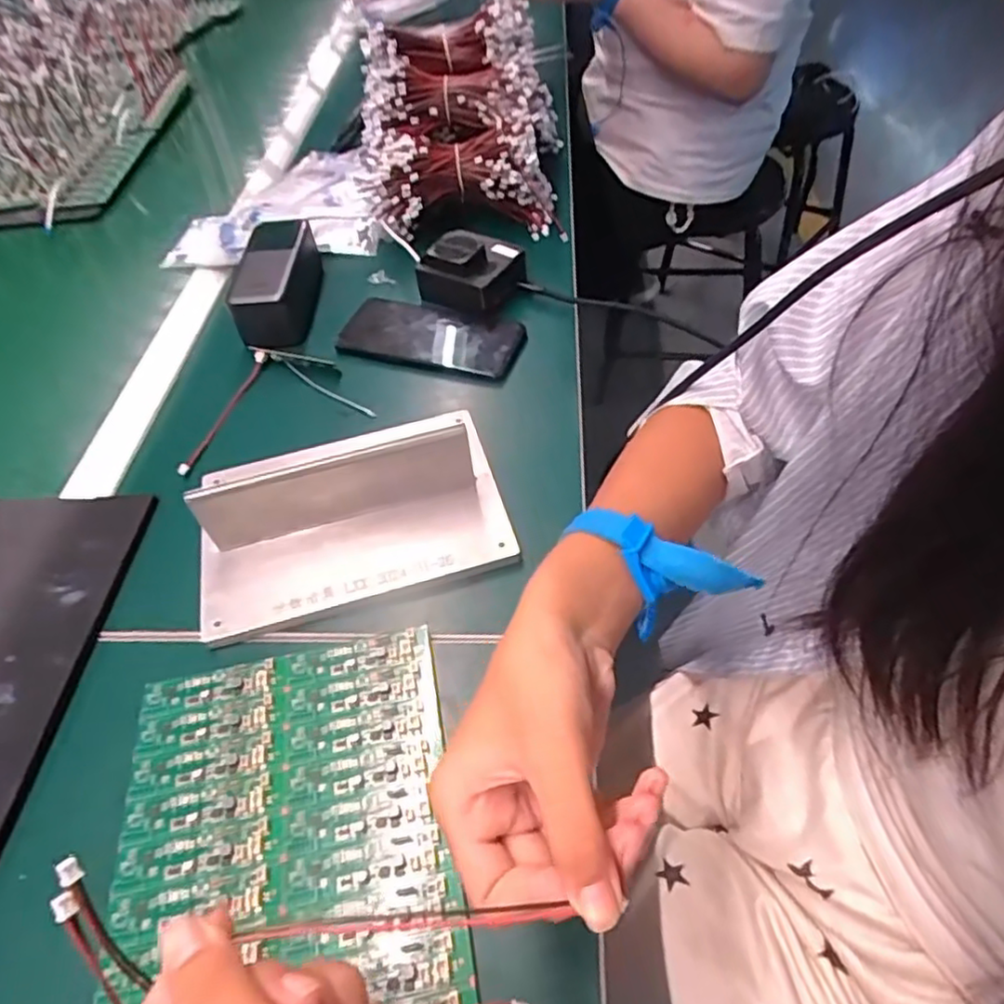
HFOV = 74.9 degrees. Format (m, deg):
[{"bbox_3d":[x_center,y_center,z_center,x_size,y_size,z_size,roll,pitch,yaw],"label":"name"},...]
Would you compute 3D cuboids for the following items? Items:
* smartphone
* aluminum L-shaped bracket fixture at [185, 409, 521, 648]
[{"bbox_3d":[-0.062,-0.145,0.570,0.159,0.012,0.081,13,54,14],"label":"smartphone"},{"bbox_3d":[-0.104,-0.007,0.431,0.198,0.060,0.140,-15,52,-8],"label":"aluminum L-shaped bracket fixture"}]

